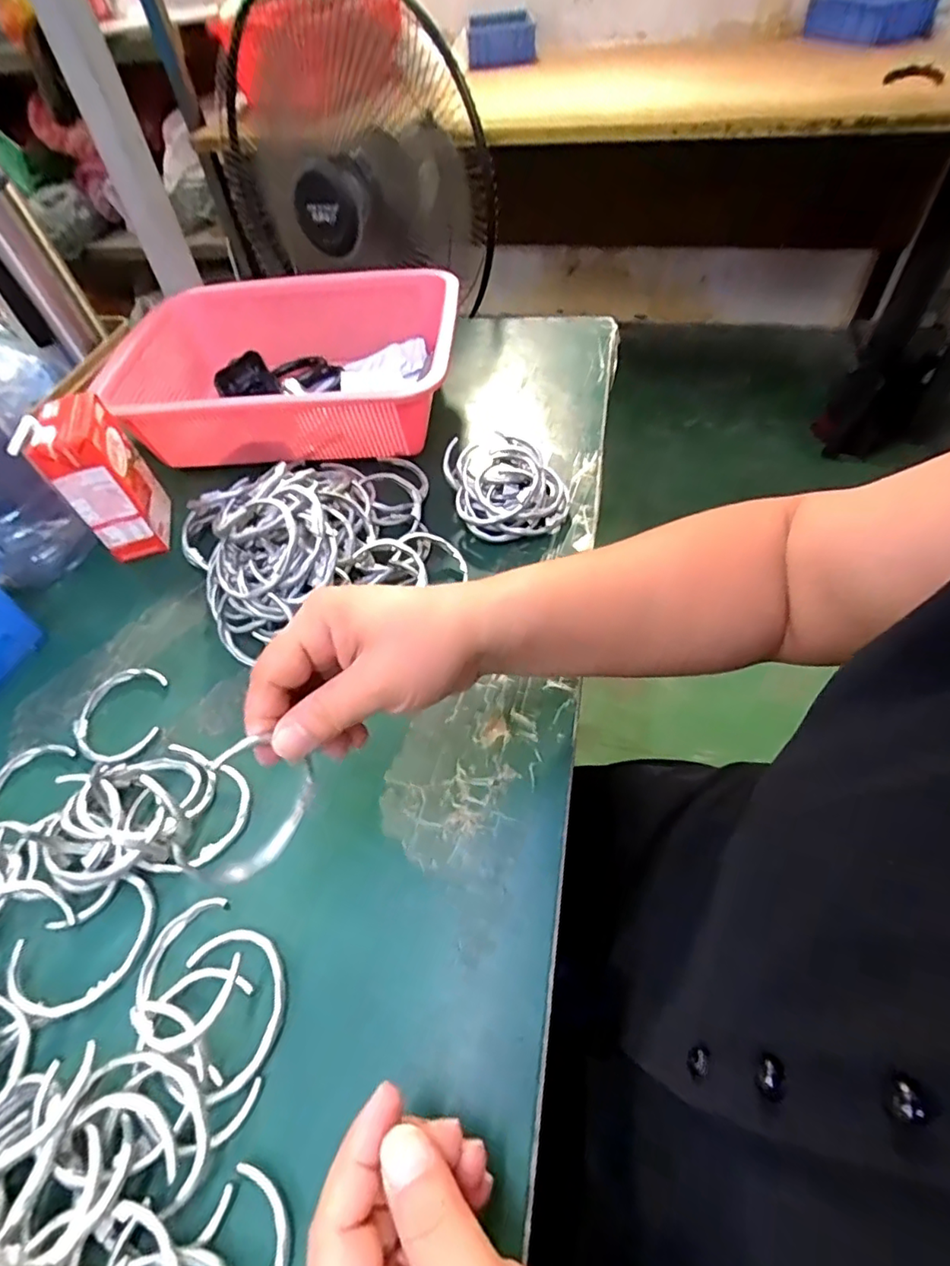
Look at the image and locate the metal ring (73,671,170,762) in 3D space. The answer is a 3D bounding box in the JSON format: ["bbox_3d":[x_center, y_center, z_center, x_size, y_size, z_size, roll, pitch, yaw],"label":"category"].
[{"bbox_3d":[-0.231,0.053,0.377,0.052,0.010,0.070,-10,52,-2],"label":"metal ring"}]

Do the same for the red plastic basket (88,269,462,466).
[{"bbox_3d":[-0.172,-0.249,0.538,0.276,0.082,0.200,3,52,8],"label":"red plastic basket"}]

